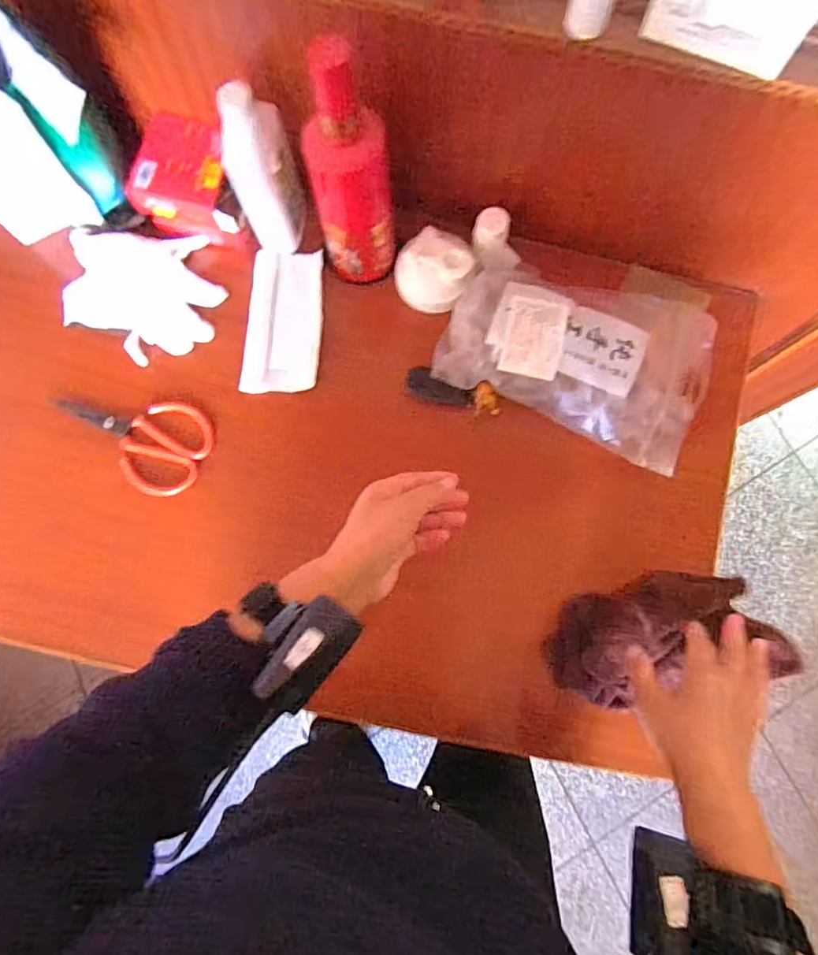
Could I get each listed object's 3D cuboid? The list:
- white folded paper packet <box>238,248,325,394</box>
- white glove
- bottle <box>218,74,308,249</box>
[{"bbox_3d":[-0.142,-0.179,0.602,0.084,0.006,0.169,3,78,1],"label":"white folded paper packet"},{"bbox_3d":[-0.300,-0.208,0.594,0.157,0.028,0.144,-2,78,0],"label":"white glove"},{"bbox_3d":[-0.147,-0.312,0.542,0.054,0.170,0.064,8,79,2],"label":"bottle"}]

